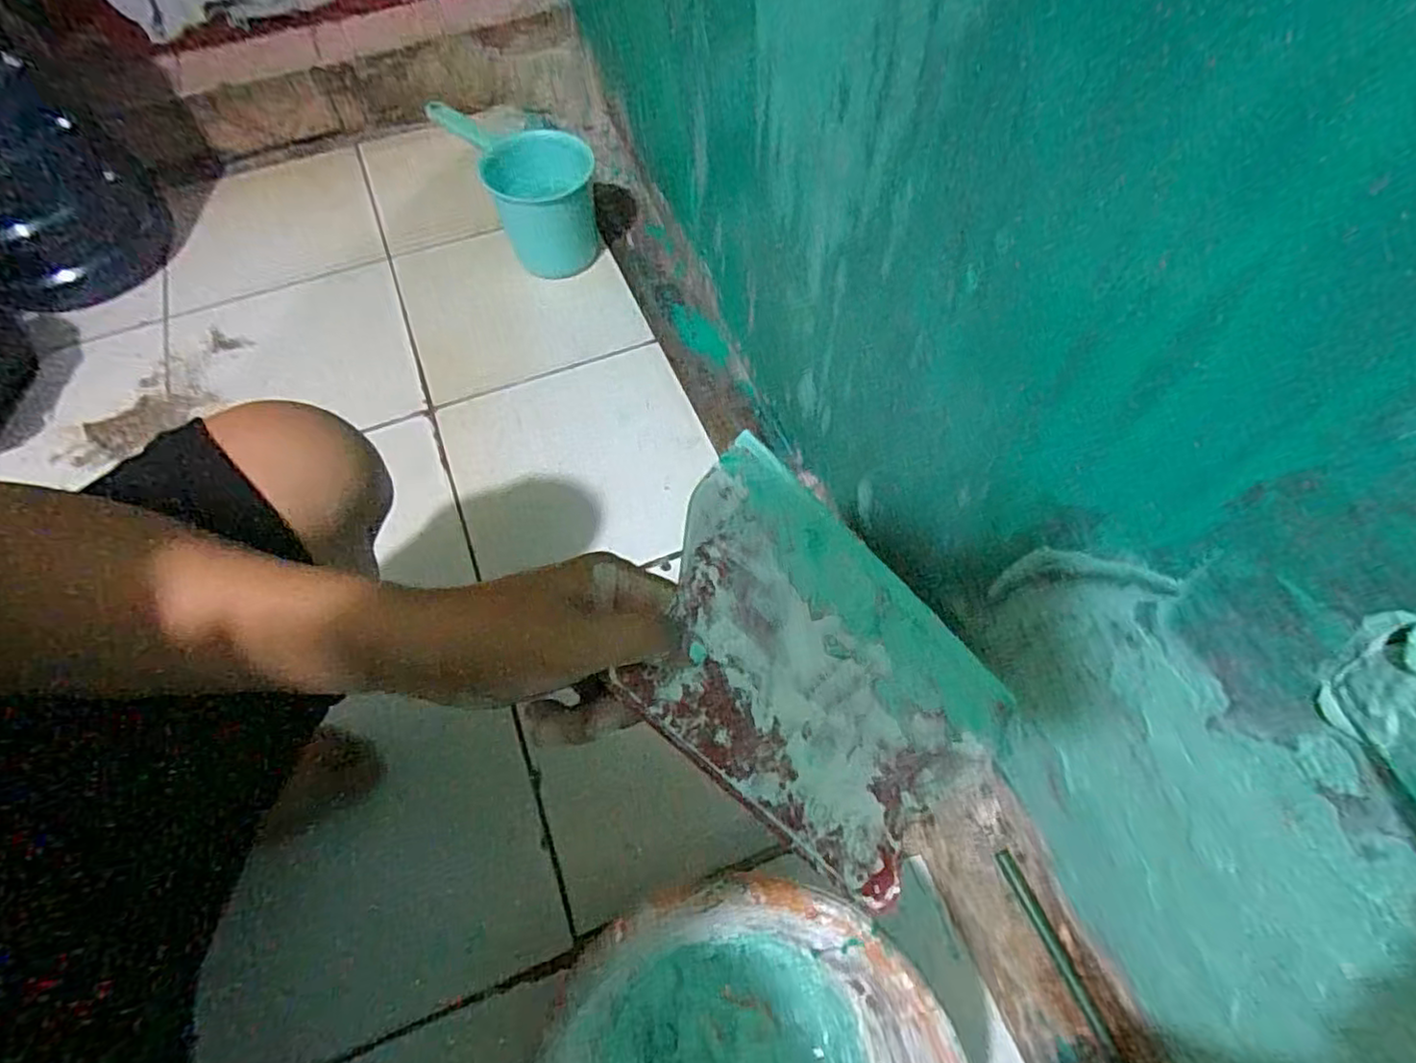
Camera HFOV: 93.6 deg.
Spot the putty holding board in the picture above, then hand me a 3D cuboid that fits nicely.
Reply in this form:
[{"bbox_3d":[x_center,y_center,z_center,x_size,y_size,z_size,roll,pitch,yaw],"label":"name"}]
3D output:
[{"bbox_3d":[0.055,0.067,0.324,0.202,0.006,0.142,44,63,-9],"label":"putty holding board"}]

